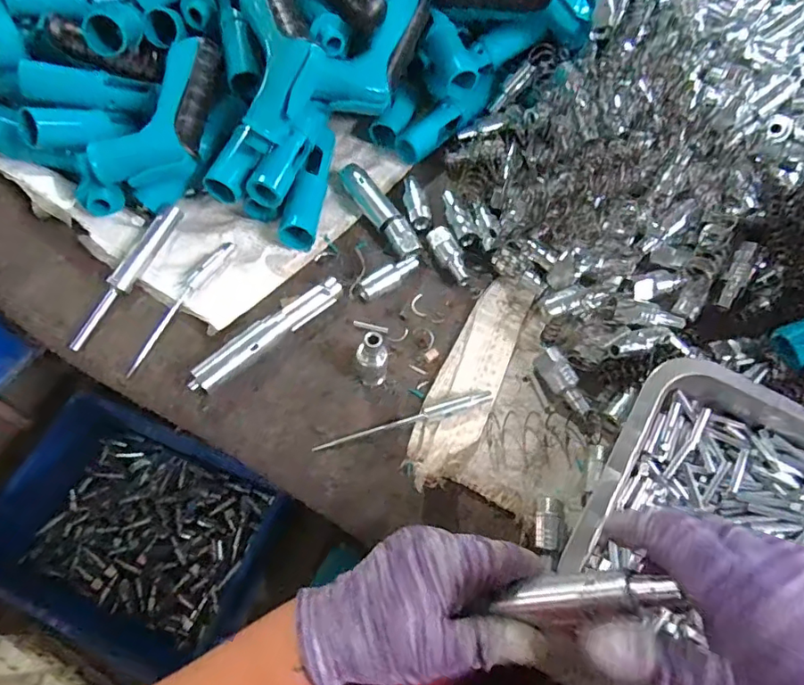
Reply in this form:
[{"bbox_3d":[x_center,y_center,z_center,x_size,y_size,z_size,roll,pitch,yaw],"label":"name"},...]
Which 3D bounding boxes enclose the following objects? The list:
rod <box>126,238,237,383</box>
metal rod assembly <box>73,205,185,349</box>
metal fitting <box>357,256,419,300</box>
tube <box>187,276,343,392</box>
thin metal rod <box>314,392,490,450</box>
[{"bbox_3d":[-0.175,-0.030,0.417,0.014,0.006,0.128,26,67,13],"label":"rod"},{"bbox_3d":[-0.219,-0.054,0.423,0.016,0.021,0.135,24,67,12],"label":"metal rod assembly"},{"bbox_3d":[-0.009,-0.051,0.420,0.054,0.013,0.016,-30,67,-13],"label":"metal fitting"},{"bbox_3d":[-0.099,-0.008,0.396,0.128,0.021,0.021,-39,69,-16],"label":"tube"},{"bbox_3d":[0.002,0.055,0.374,0.129,0.009,0.007,-15,65,-6],"label":"thin metal rod"}]

